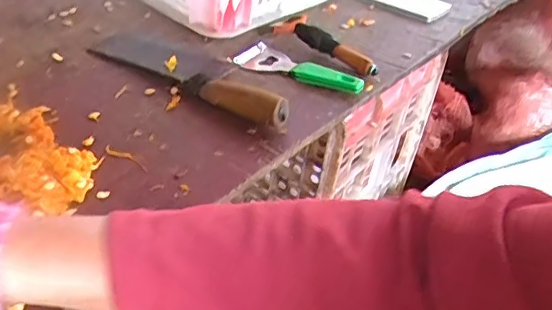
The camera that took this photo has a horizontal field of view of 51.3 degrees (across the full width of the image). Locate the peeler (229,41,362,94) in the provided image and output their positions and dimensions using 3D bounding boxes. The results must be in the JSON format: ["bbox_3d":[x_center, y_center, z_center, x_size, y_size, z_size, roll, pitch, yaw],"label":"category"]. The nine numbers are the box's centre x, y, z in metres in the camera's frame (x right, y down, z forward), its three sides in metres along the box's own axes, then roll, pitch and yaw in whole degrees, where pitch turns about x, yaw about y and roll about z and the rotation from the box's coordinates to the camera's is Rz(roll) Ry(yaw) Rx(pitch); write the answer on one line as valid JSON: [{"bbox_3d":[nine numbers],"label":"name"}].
[{"bbox_3d":[0.024,-0.096,0.618,0.144,0.022,0.036,26,42,25],"label":"peeler"}]

